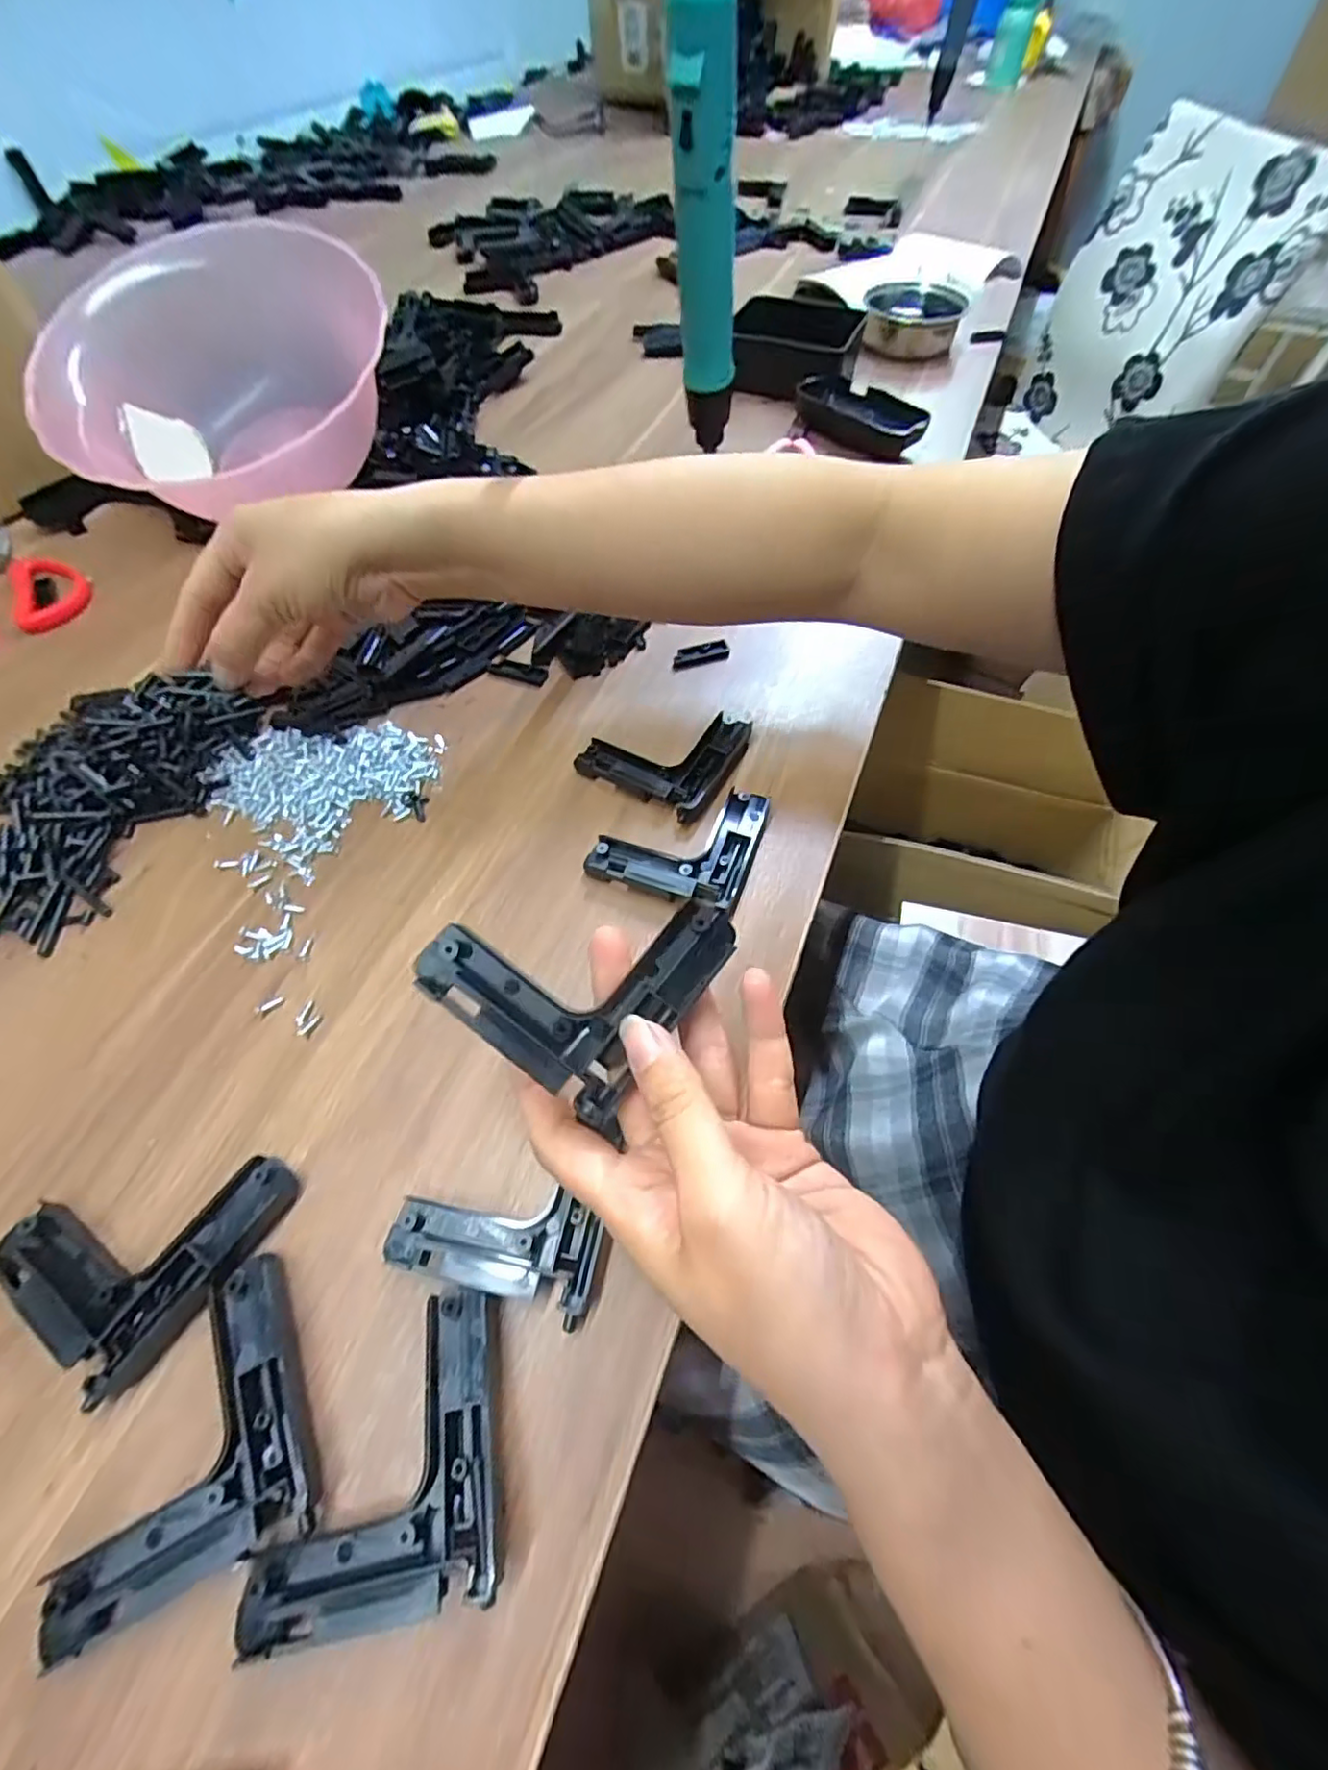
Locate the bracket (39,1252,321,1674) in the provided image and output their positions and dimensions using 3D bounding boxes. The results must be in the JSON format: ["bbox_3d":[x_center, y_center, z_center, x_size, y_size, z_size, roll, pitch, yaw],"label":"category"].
[{"bbox_3d":[-0.149,0.167,0.195,0.070,0.016,0.076,-20,61,-12],"label":"bracket"}]

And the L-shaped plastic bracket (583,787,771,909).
[{"bbox_3d":[0.009,-0.025,0.315,0.073,0.013,0.074,18,60,11],"label":"L-shaped plastic bracket"}]

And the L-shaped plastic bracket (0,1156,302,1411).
[{"bbox_3d":[-0.185,0.121,0.226,0.073,0.013,0.075,29,63,16],"label":"L-shaped plastic bracket"}]

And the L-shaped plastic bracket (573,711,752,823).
[{"bbox_3d":[0.006,-0.079,0.345,0.072,0.015,0.086,30,63,17],"label":"L-shaped plastic bracket"}]

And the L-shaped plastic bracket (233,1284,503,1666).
[{"bbox_3d":[-0.086,0.171,0.191,0.071,0.020,0.072,-8,59,-5],"label":"L-shaped plastic bracket"}]

